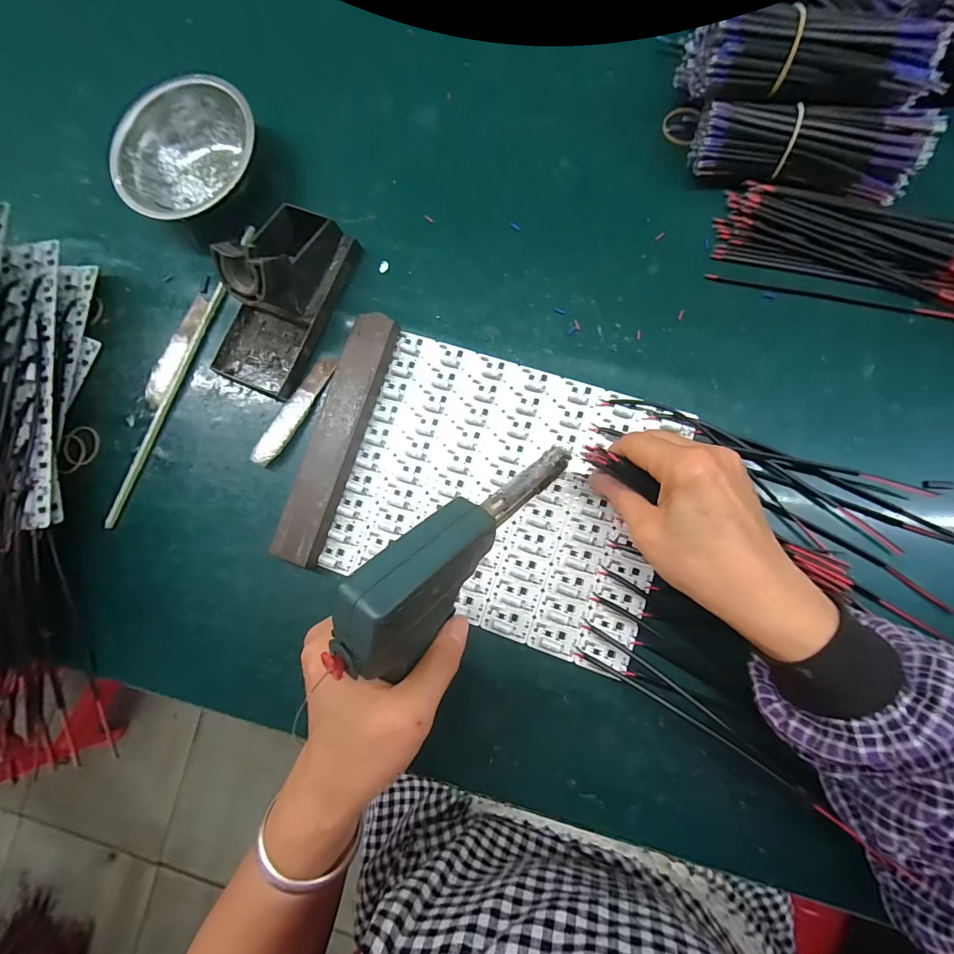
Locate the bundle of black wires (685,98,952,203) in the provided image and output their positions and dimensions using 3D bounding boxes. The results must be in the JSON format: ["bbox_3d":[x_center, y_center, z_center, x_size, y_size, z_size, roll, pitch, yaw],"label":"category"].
[{"bbox_3d":[0.240,-0.240,0.300,0.149,0.040,0.051,7,83,7],"label":"bundle of black wires"}]

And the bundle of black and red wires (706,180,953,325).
[{"bbox_3d":[0.291,-0.167,0.303,0.211,0.012,0.074,15,84,8],"label":"bundle of black and red wires"}]

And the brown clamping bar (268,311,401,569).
[{"bbox_3d":[-0.109,-0.033,0.318,0.037,0.018,0.198,16,84,8],"label":"brown clamping bar"}]

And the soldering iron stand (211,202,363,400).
[{"bbox_3d":[-0.162,-0.147,0.317,0.075,0.062,0.151,23,85,9],"label":"soldering iron stand"}]

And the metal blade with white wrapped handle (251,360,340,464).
[{"bbox_3d":[-0.149,-0.055,0.329,0.021,0.010,0.102,27,86,9],"label":"metal blade with white wrapped handle"}]

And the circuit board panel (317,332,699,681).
[{"bbox_3d":[0.020,0.010,0.307,0.233,0.007,0.194,18,85,8],"label":"circuit board panel"}]

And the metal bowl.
[{"bbox_3d":[-0.248,-0.279,0.357,0.124,0.042,0.120,-1,82,6],"label":"metal bowl"}]

